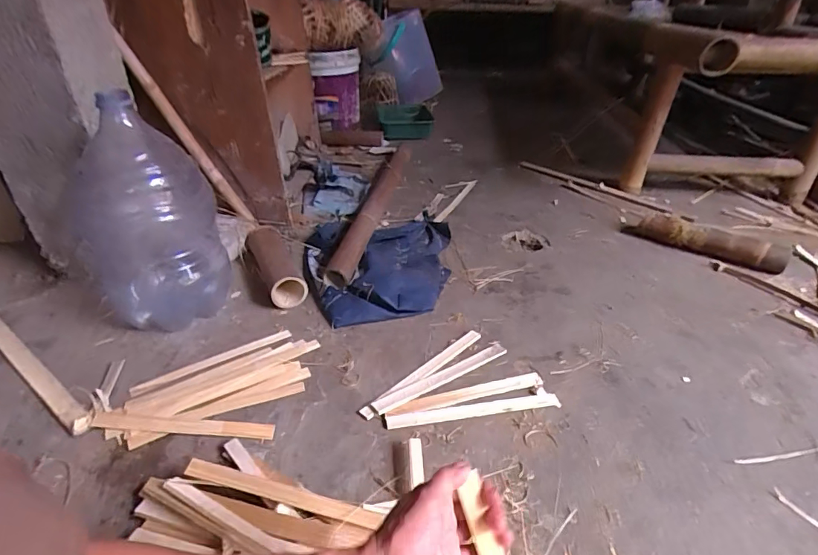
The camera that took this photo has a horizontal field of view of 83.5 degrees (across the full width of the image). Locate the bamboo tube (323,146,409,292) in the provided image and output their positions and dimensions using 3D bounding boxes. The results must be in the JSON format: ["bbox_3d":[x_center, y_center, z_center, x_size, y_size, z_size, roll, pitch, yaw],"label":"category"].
[{"bbox_3d":[-0.094,-0.241,1.454,0.076,0.070,0.905,6,35,11],"label":"bamboo tube"}]

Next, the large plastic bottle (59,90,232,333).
[{"bbox_3d":[-0.573,-0.127,0.970,0.277,0.432,0.269,-24,40,-30],"label":"large plastic bottle"}]

